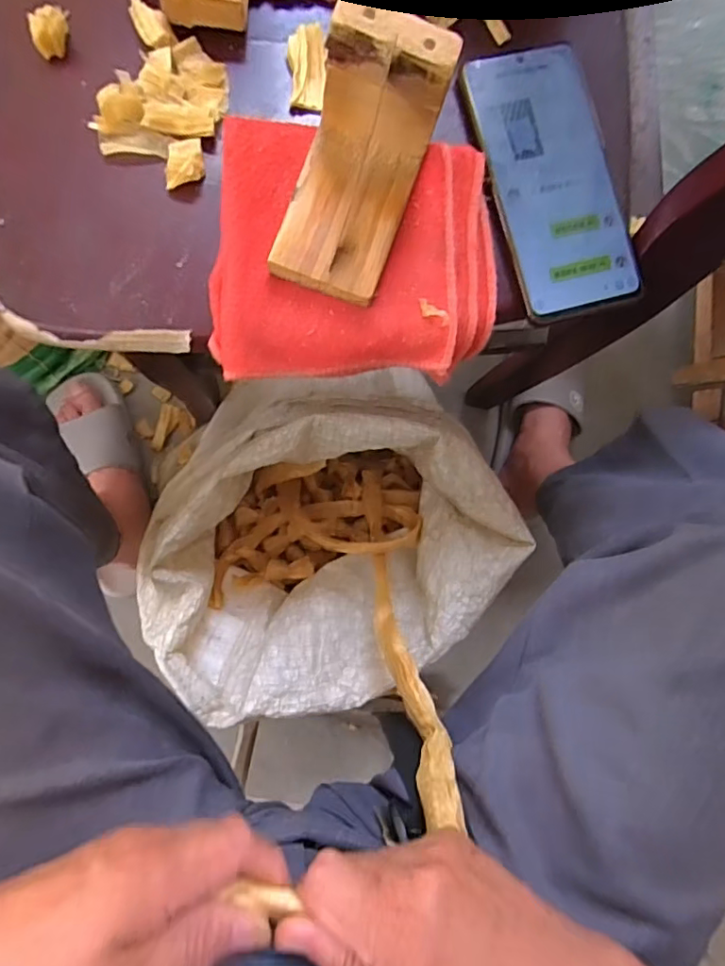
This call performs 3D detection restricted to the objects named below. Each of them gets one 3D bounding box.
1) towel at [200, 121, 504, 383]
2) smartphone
[{"bbox_3d":[-0.001,-0.131,0.331,0.161,0.030,0.139,2,87,-6],"label":"towel"},{"bbox_3d":[0.117,-0.182,0.342,0.081,0.008,0.163,-14,89,-7],"label":"smartphone"}]

